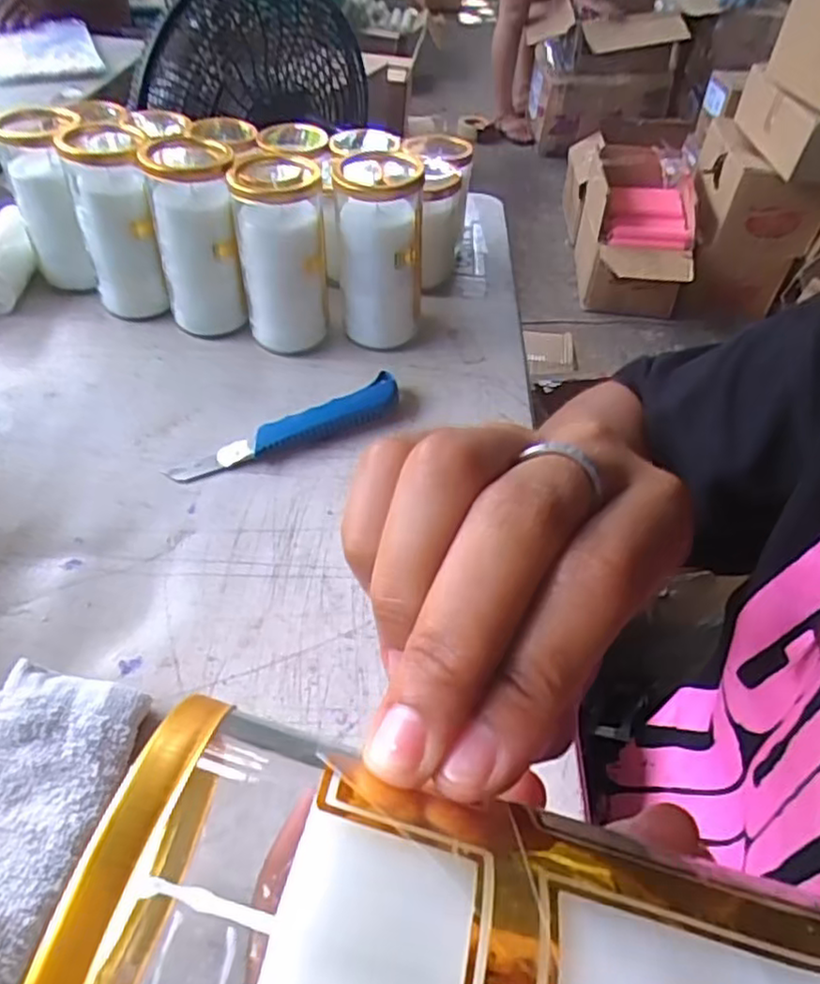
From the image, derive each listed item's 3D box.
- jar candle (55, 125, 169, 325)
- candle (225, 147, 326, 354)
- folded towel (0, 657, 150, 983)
[{"bbox_3d":[-0.240,-0.216,0.561,0.058,0.140,0.070,-19,50,-21],"label":"jar candle"},{"bbox_3d":[-0.099,-0.180,0.528,0.061,0.147,0.050,-3,46,-8],"label":"candle"},{"bbox_3d":[-0.178,0.142,0.309,0.070,0.026,0.120,10,46,6],"label":"folded towel"}]

